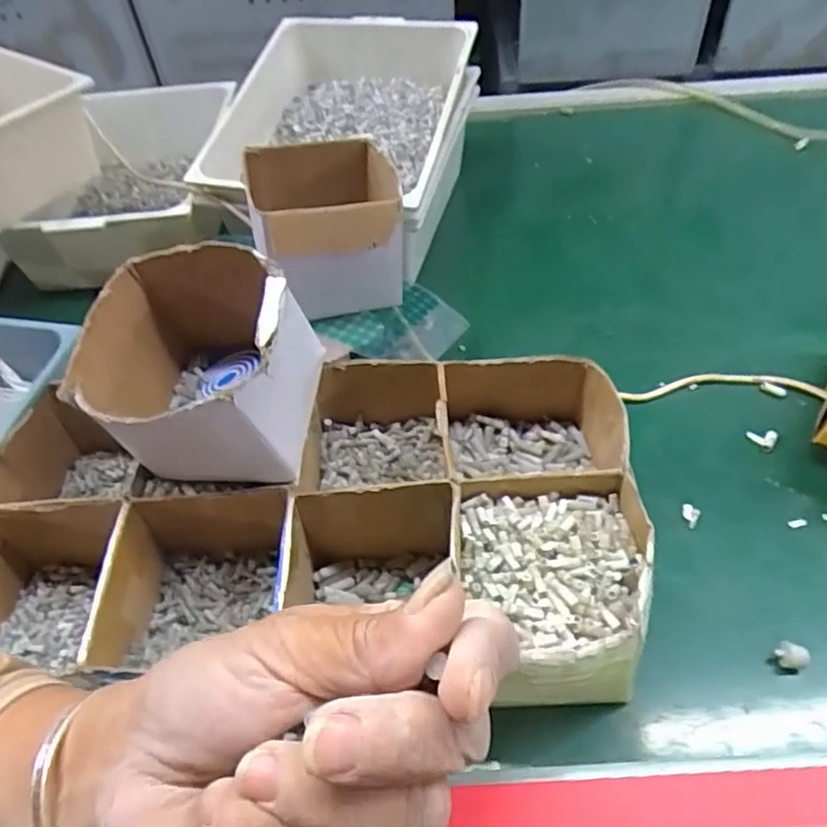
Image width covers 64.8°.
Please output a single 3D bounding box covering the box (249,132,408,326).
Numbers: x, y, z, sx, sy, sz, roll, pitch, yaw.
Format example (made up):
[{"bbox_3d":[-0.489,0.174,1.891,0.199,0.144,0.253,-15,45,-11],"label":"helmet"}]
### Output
[{"bbox_3d":[-0.085,-0.187,0.663,0.142,0.125,0.137,-8,50,-1],"label":"box"}]

